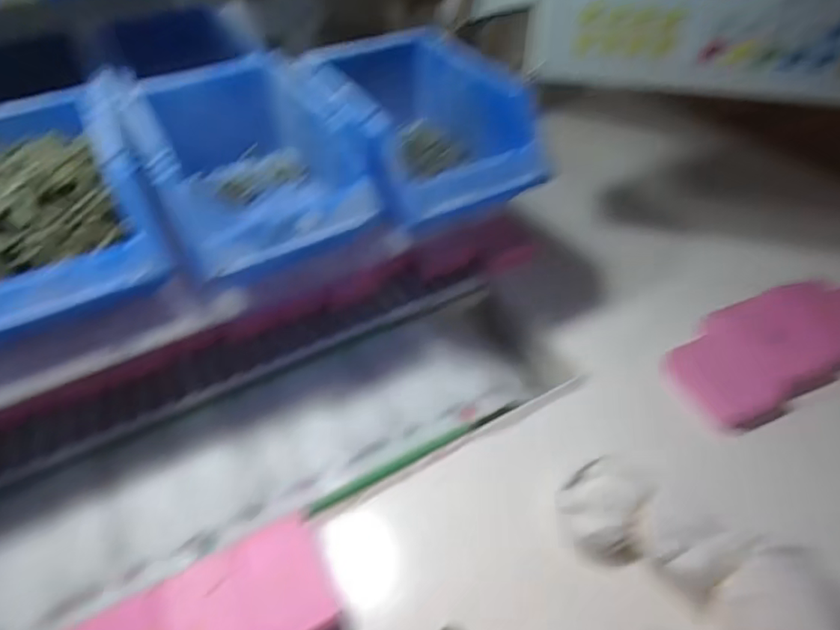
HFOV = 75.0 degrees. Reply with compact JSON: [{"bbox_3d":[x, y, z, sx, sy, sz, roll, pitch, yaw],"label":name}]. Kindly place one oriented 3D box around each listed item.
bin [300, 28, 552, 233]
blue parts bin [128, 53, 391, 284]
[{"bbox_3d":[0.001,-0.152,0.421,0.138,0.076,0.178,-22,47,-19],"label":"bin"},{"bbox_3d":[-0.119,-0.106,0.385,0.127,0.078,0.186,-23,48,-20],"label":"blue parts bin"}]

